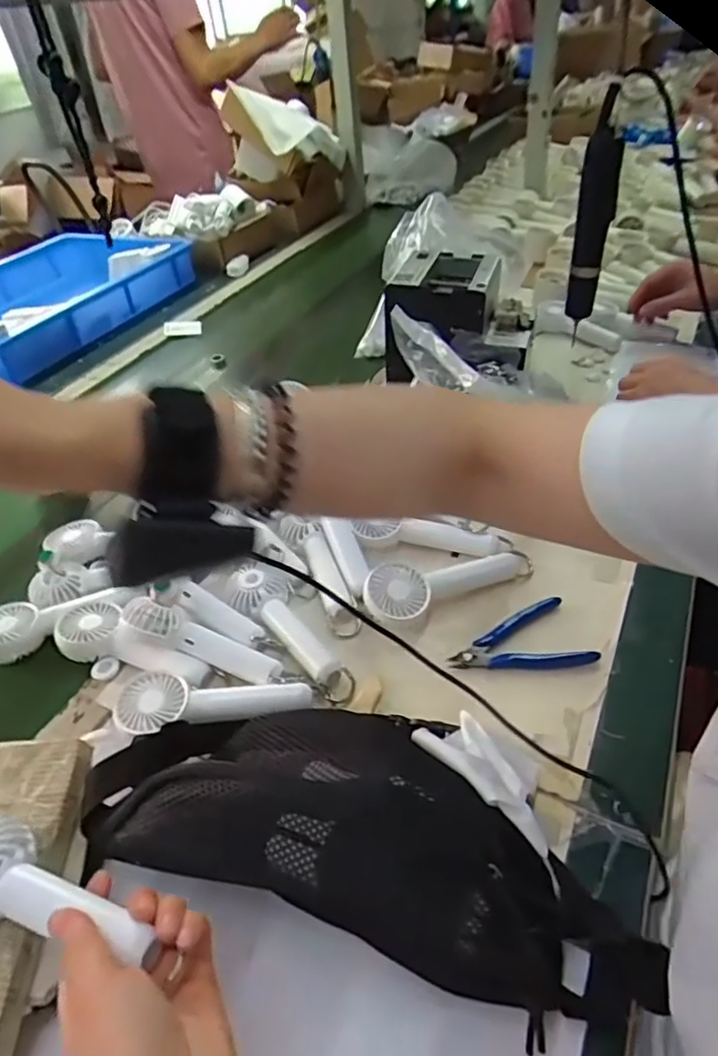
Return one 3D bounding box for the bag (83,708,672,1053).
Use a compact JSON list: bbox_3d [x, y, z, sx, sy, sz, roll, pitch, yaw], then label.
[{"bbox_3d":[0.003,0.171,0.380,0.342,0.103,0.138,9,44,17],"label":"bag"}]

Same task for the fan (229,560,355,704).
[{"bbox_3d":[-0.061,0.087,0.522,0.053,0.033,0.154,-27,45,-21],"label":"fan"}]

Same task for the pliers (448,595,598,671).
[{"bbox_3d":[0.135,0.102,0.507,0.114,0.014,0.066,-18,43,-13],"label":"pliers"}]

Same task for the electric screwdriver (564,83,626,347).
[{"bbox_3d":[0.268,-0.350,0.693,0.040,0.226,0.038,8,43,16],"label":"electric screwdriver"}]

